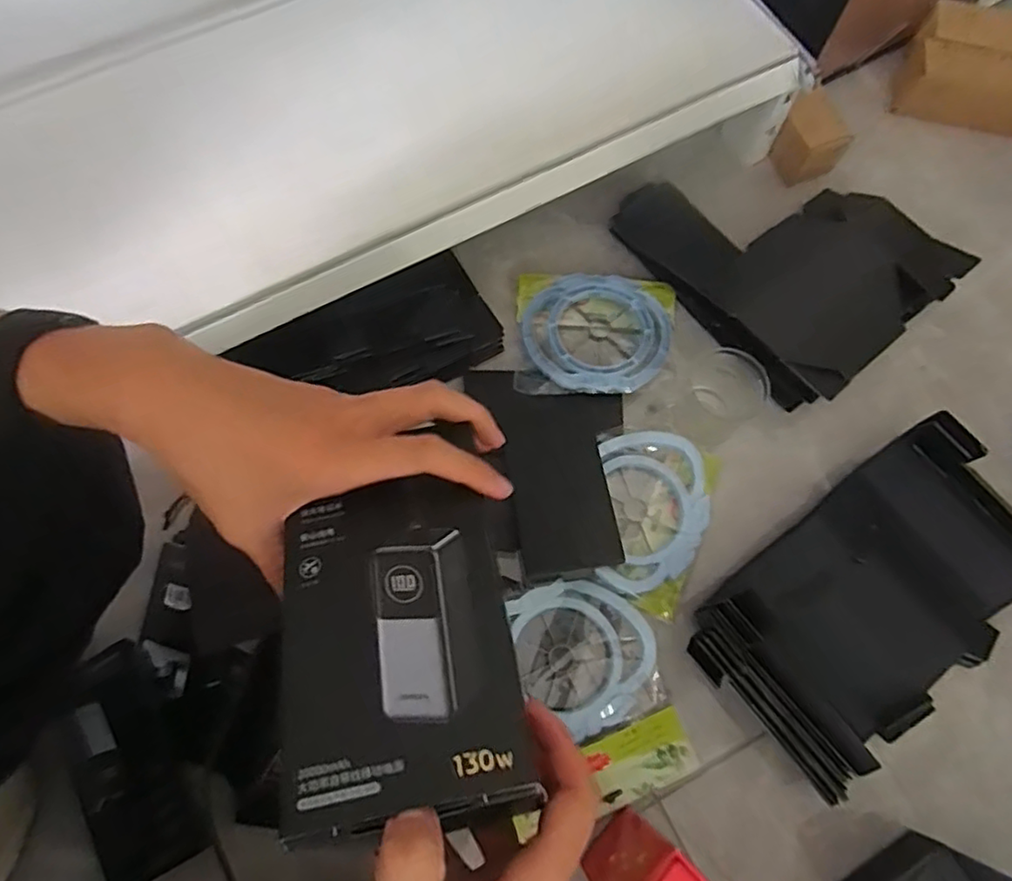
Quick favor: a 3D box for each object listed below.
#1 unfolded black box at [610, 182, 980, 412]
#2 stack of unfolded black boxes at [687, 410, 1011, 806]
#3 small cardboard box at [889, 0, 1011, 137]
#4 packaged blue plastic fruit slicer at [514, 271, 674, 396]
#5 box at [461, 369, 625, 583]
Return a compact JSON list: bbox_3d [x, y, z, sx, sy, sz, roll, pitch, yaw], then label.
[{"bbox_3d":[0.318,-0.223,0.732,0.275,0.056,0.323,-36,76,-12],"label":"unfolded black box"},{"bbox_3d":[0.345,0.155,0.597,0.327,0.106,0.201,-35,76,-11],"label":"stack of unfolded black boxes"},{"bbox_3d":[0.632,-0.482,0.825,0.218,0.087,0.123,14,72,3],"label":"small cardboard box"},{"bbox_3d":[0.102,-0.119,0.712,0.183,0.031,0.159,2,72,0],"label":"packaged blue plastic fruit slicer"},{"bbox_3d":[0.059,0.012,0.650,0.140,0.029,0.240,-17,73,-6],"label":"box"}]

